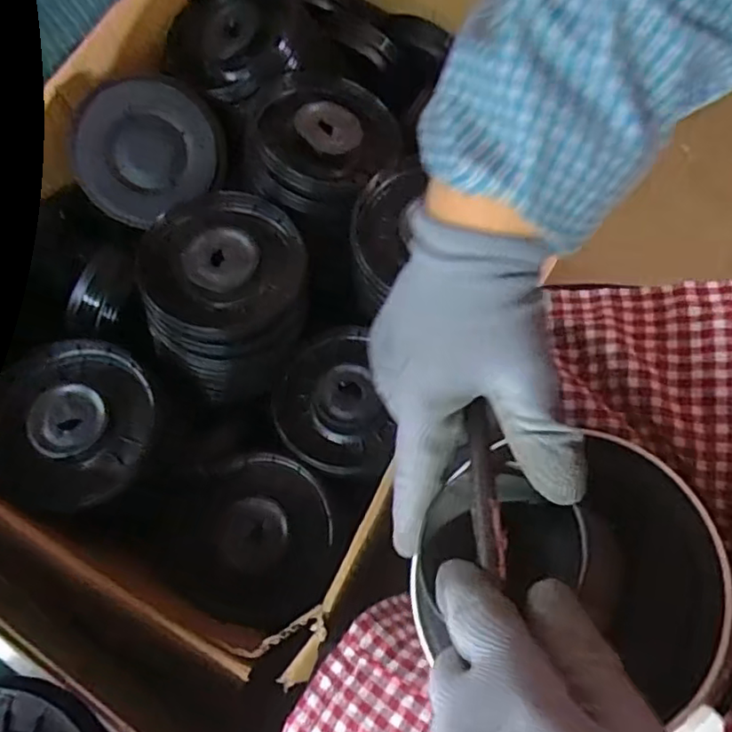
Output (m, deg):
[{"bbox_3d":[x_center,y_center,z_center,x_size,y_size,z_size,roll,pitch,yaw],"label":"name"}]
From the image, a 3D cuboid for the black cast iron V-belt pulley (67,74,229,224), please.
[{"bbox_3d":[-0.213,-0.214,0.590,0.138,0.045,0.117,-34,117,-9],"label":"black cast iron V-belt pulley"}]

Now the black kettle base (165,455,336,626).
[{"bbox_3d":[-0.100,0.149,0.525,0.134,0.024,0.138,0,74,1],"label":"black kettle base"}]

